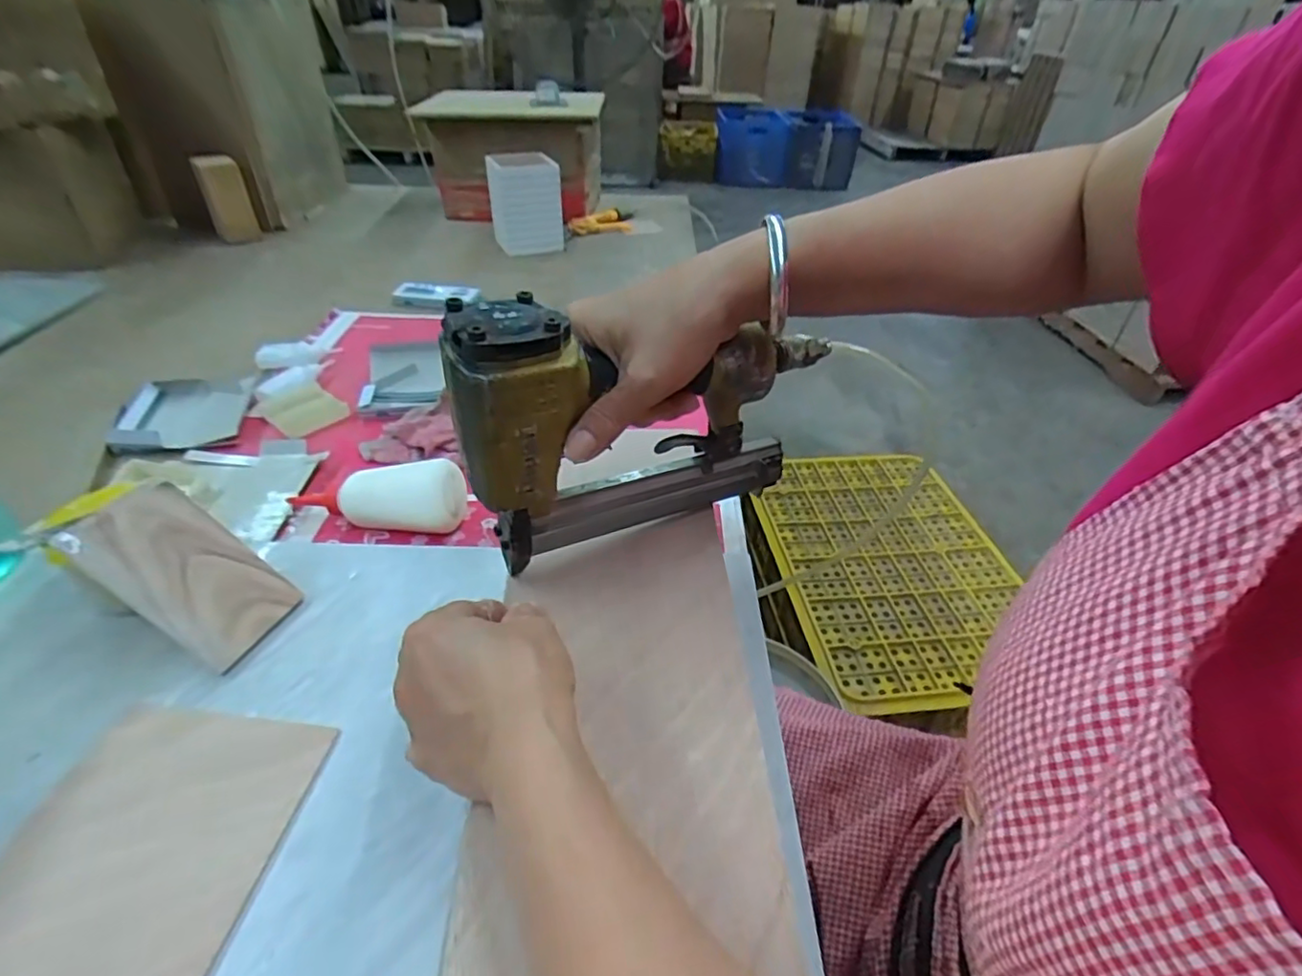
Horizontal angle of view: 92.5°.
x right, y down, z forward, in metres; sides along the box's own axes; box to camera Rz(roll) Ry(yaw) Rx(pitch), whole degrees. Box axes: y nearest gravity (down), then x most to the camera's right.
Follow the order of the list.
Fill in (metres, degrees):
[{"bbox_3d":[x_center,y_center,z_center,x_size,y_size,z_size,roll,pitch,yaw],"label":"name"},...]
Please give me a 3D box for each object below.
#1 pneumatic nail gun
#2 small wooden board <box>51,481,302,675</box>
[{"bbox_3d":[0.002,-0.042,0.378,0.231,0.162,0.042,-19,43,-24],"label":"pneumatic nail gun"},{"bbox_3d":[-0.318,0.058,0.431,0.129,0.008,0.073,46,42,-14],"label":"small wooden board"}]

